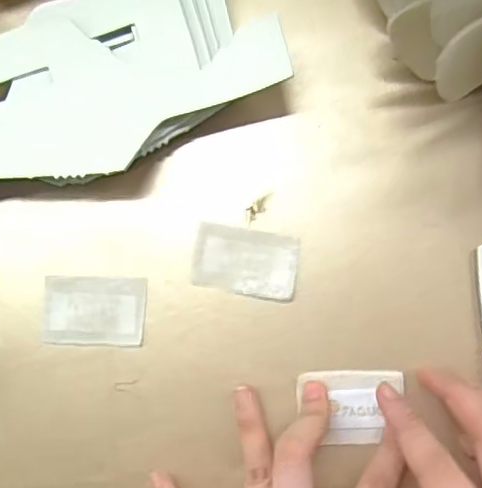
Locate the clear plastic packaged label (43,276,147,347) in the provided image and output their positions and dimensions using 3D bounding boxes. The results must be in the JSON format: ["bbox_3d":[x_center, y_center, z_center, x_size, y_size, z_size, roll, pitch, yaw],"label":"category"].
[{"bbox_3d":[-0.077,0.035,0.320,0.053,0.004,0.035,2,83,3],"label":"clear plastic packaged label"}]

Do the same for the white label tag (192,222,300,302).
[{"bbox_3d":[0.003,0.009,0.320,0.054,0.004,0.034,9,83,3],"label":"white label tag"}]

